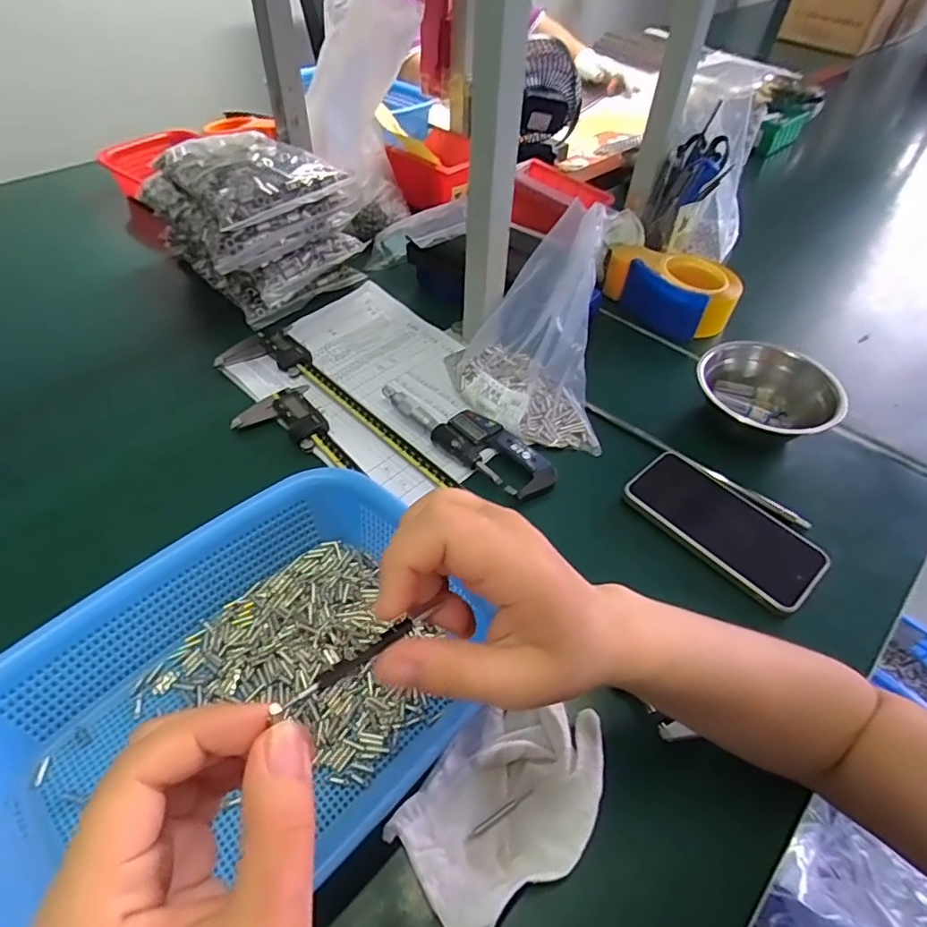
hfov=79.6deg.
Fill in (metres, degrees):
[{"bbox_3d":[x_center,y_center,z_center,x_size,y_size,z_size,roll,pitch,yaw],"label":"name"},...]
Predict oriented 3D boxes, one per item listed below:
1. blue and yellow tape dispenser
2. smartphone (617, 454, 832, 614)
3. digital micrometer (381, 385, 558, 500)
[{"bbox_3d":[0.256,-0.216,0.677,0.097,0.062,0.144,-33,58,-29],"label":"blue and yellow tape dispenser"},{"bbox_3d":[0.217,0.050,0.463,0.078,0.018,0.153,-34,59,-29],"label":"smartphone"},{"bbox_3d":[0.003,-0.028,0.524,0.182,0.018,0.054,34,55,24],"label":"digital micrometer"}]

